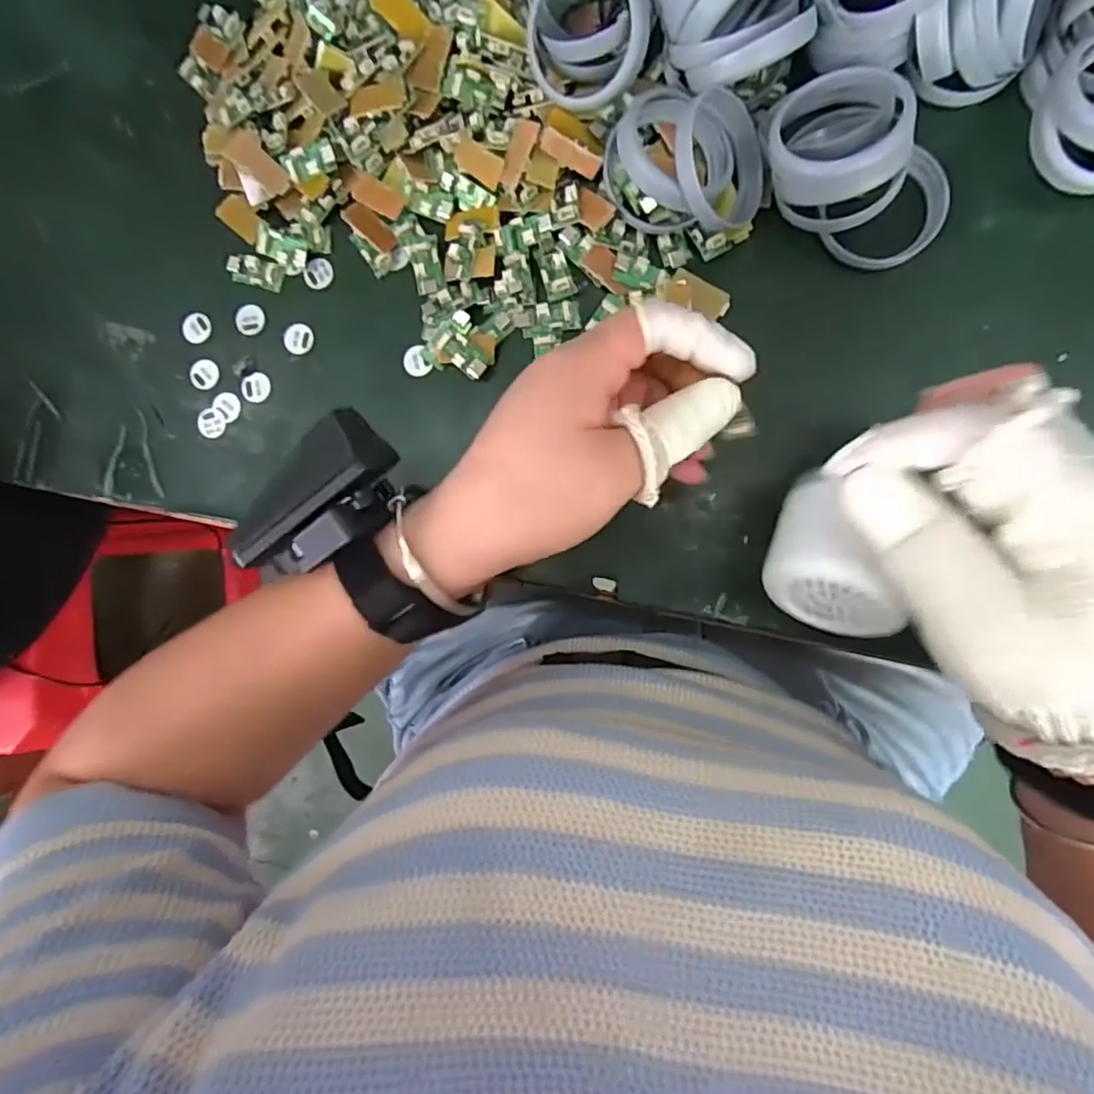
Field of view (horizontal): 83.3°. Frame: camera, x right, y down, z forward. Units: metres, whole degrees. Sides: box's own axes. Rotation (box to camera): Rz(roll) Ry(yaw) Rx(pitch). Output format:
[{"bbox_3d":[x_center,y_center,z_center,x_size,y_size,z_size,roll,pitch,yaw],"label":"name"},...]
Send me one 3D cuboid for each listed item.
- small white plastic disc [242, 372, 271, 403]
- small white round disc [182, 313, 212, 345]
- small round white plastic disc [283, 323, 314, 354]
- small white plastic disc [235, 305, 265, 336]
[{"bbox_3d":[-0.168,-0.092,0.354,0.018,0.004,0.017,0,90,8],"label":"small white plastic disc"},{"bbox_3d":[-0.206,-0.129,0.362,0.017,0.004,0.018,0,90,8],"label":"small white round disc"},{"bbox_3d":[-0.143,-0.120,0.352,0.017,0.004,0.017,0,90,8],"label":"small round white plastic disc"},{"bbox_3d":[-0.173,-0.132,0.358,0.017,0.004,0.018,0,90,-2],"label":"small white plastic disc"}]

